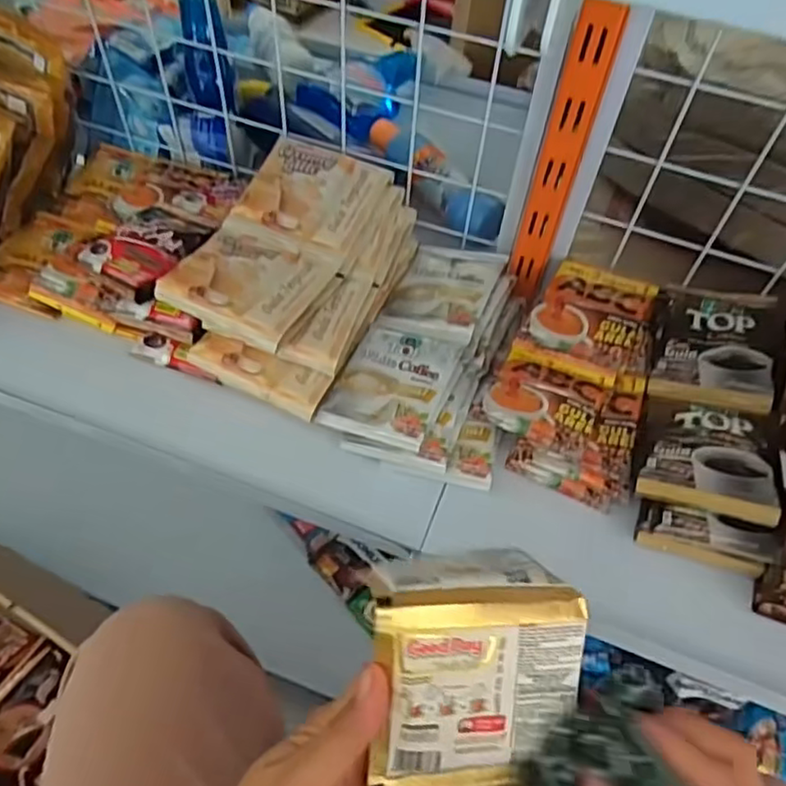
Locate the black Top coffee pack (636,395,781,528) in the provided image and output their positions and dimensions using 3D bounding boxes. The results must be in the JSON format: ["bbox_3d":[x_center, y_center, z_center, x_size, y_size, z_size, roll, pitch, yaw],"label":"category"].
[{"bbox_3d":[0.226,0.041,0.460,0.089,0.020,0.097,11,47,18],"label":"black Top coffee pack"}]

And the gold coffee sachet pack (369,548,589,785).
[{"bbox_3d":[0.024,0.144,0.286,0.083,0.149,0.053,7,12,-9],"label":"gold coffee sachet pack"}]

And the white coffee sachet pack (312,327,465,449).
[{"bbox_3d":[0.000,-0.009,0.503,0.082,0.019,0.098,21,57,11],"label":"white coffee sachet pack"}]

